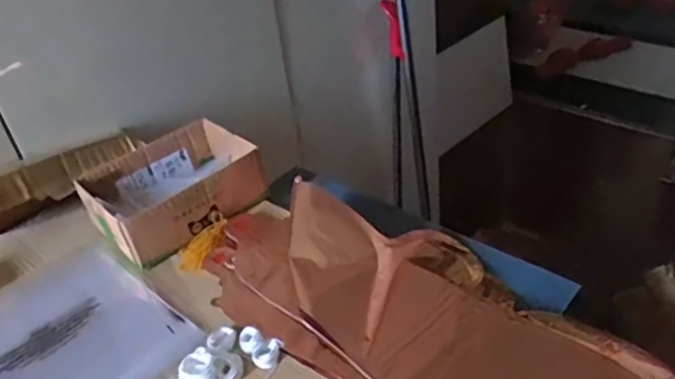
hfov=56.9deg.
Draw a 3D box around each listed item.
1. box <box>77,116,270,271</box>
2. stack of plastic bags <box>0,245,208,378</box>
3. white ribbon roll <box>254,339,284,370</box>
[{"bbox_3d":[-0.194,-0.001,0.737,0.180,0.068,0.145,-31,43,-31],"label":"box"},{"bbox_3d":[-0.276,0.148,0.611,0.245,0.014,0.203,26,47,36],"label":"stack of plastic bags"},{"bbox_3d":[-0.063,0.148,0.563,0.023,0.008,0.030,2,37,11],"label":"white ribbon roll"}]

